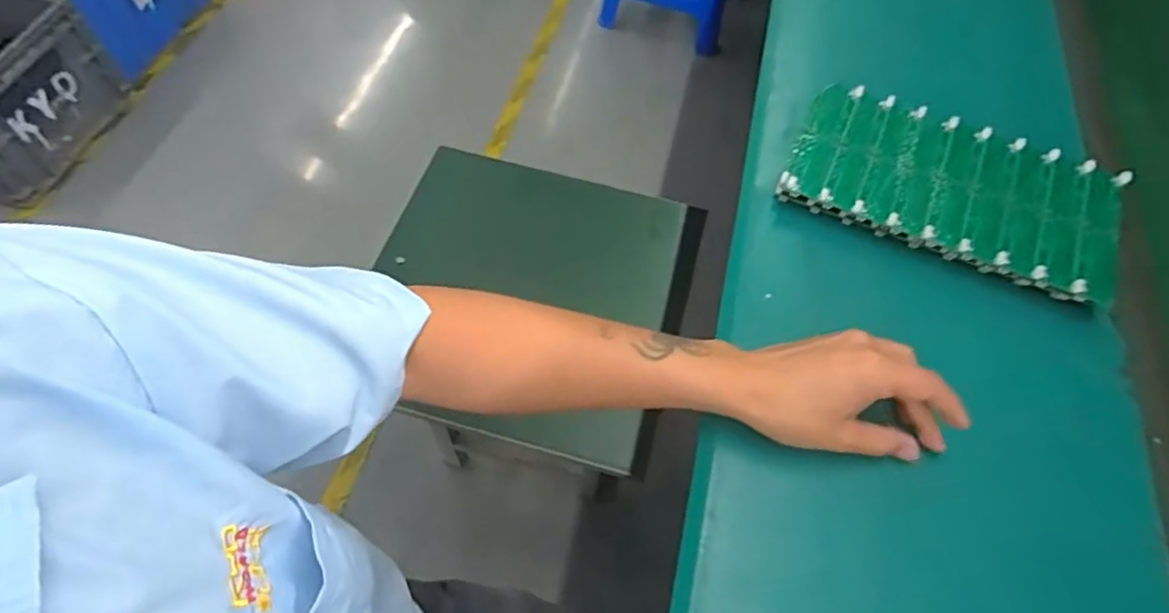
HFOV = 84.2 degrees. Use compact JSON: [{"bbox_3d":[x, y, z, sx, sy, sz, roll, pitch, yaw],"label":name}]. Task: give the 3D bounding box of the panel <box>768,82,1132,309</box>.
[{"bbox_3d":[0.305,-0.101,0.544,0.251,0.031,0.136,24,60,10],"label":"panel"}]

